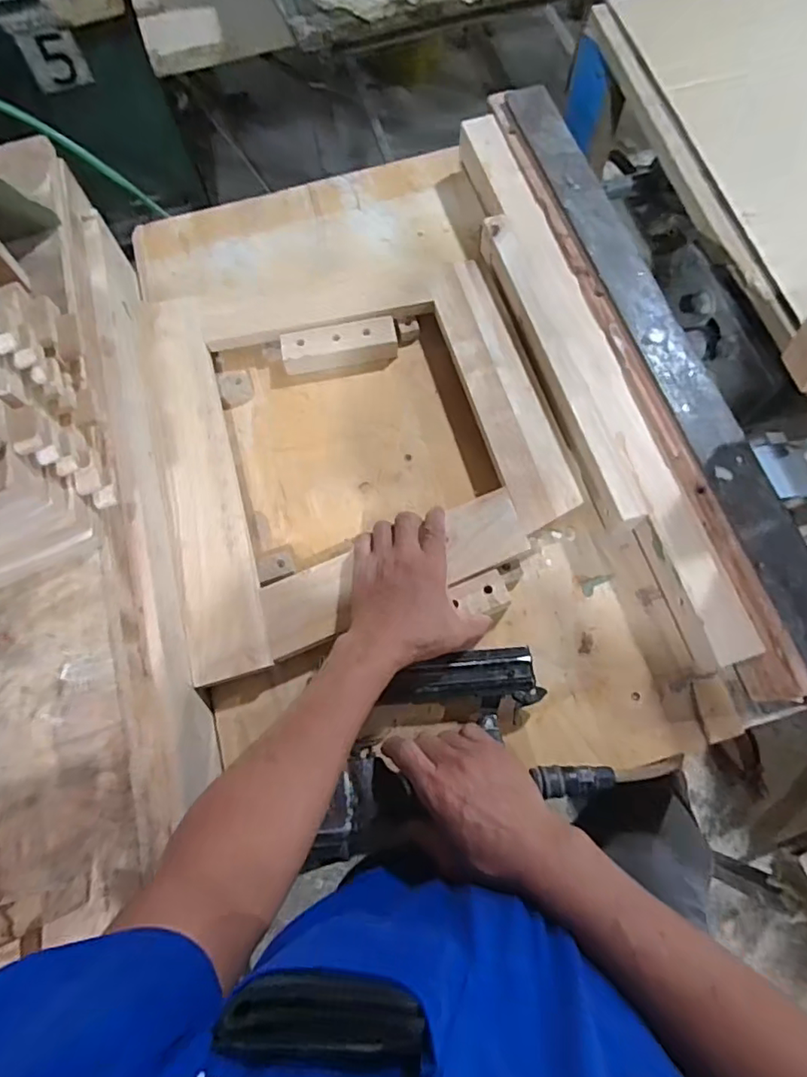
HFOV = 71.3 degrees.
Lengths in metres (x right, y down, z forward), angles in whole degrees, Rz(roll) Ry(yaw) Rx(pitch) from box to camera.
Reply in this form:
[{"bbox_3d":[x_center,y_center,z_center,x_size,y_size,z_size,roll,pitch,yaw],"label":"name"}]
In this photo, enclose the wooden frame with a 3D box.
[{"bbox_3d":[-0.060,-0.123,0.630,0.408,0.033,0.452,-16,71,-3],"label":"wooden frame"}]

